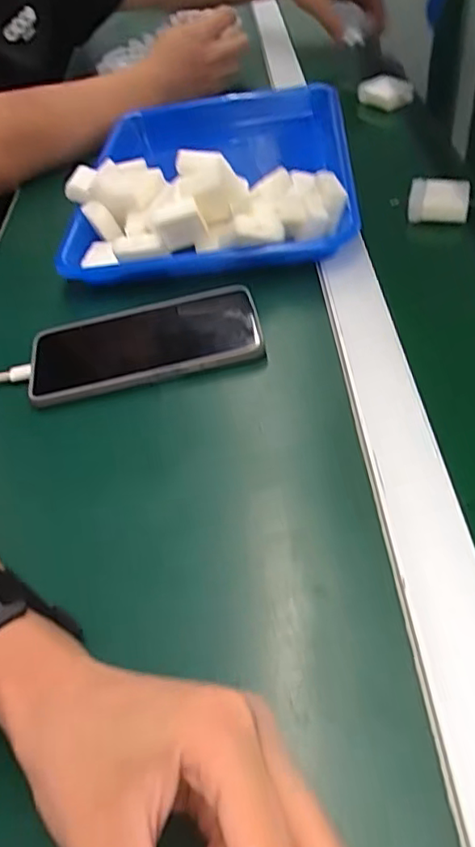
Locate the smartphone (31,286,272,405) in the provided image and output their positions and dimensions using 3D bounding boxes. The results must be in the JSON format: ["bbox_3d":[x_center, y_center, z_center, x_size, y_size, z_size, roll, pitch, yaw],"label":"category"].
[{"bbox_3d":[-0.068,-0.058,0.448,0.165,0.015,0.081,-13,44,-2],"label":"smartphone"}]

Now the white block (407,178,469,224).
[{"bbox_3d":[0.170,-0.189,0.521,0.048,0.028,0.032,7,49,14],"label":"white block"}]

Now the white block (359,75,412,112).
[{"bbox_3d":[0.168,-0.374,0.695,0.058,0.029,0.026,25,55,27],"label":"white block"}]

